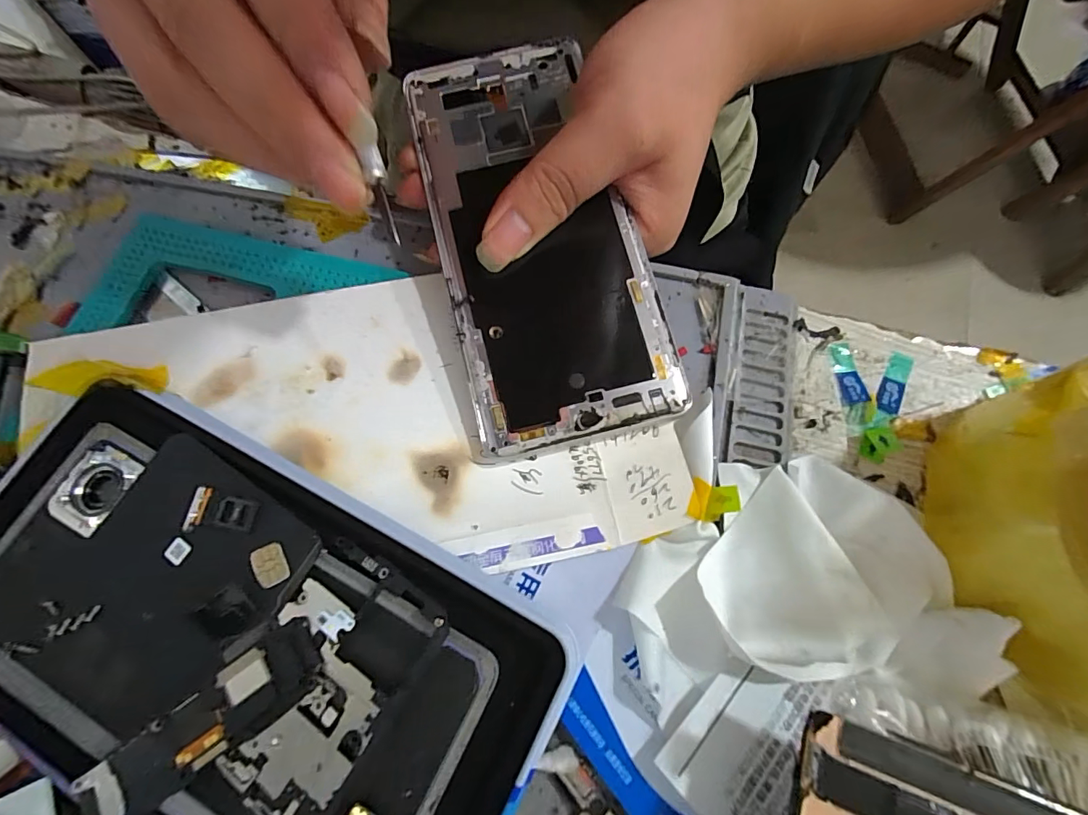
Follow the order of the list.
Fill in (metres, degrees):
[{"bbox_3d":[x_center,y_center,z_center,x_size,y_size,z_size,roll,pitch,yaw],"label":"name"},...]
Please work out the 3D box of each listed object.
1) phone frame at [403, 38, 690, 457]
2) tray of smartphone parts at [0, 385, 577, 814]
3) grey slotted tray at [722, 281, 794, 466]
[{"bbox_3d":[-0.005,-0.066,0.176,0.072,0.008,0.160,-15,78,-7],"label":"phone frame"},{"bbox_3d":[-0.094,0.070,0.134,0.183,0.016,0.109,25,73,10],"label":"tray of smartphone parts"},{"bbox_3d":[0.083,-0.014,0.179,0.024,0.004,0.077,14,69,4],"label":"grey slotted tray"}]

